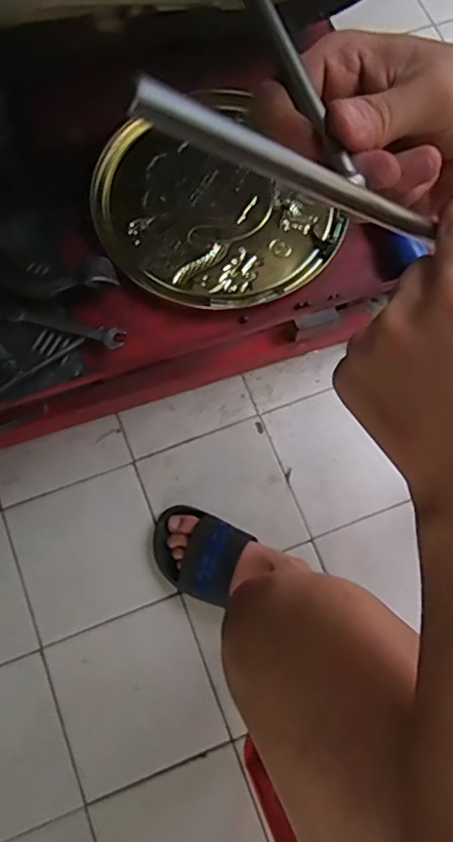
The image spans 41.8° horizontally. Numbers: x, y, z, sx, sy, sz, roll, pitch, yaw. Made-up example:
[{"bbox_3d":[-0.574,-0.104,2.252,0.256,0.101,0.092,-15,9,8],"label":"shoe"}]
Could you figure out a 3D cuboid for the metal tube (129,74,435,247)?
[{"bbox_3d":[0.032,-0.081,0.202,0.152,0.008,0.007,1,65,-44],"label":"metal tube"}]

